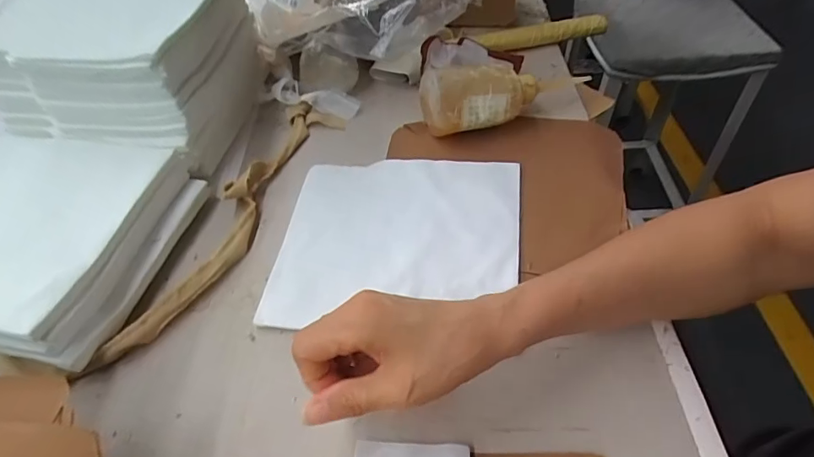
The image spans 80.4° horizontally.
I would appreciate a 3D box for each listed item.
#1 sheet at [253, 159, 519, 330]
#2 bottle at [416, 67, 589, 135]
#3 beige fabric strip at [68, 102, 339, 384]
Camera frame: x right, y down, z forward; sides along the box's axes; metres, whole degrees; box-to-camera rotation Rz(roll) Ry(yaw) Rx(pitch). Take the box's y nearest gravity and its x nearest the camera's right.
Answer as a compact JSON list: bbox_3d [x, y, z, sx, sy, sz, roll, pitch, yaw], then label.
[{"bbox_3d":[-0.007,-0.001,0.420,0.208,0.017,0.172,-3,50,3],"label":"sheet"},{"bbox_3d":[0.105,-0.140,0.489,0.177,0.063,0.063,-9,50,-2],"label":"bottle"},{"bbox_3d":[-0.153,-0.016,0.441,0.056,0.026,0.325,12,52,15],"label":"beige fabric strip"}]

